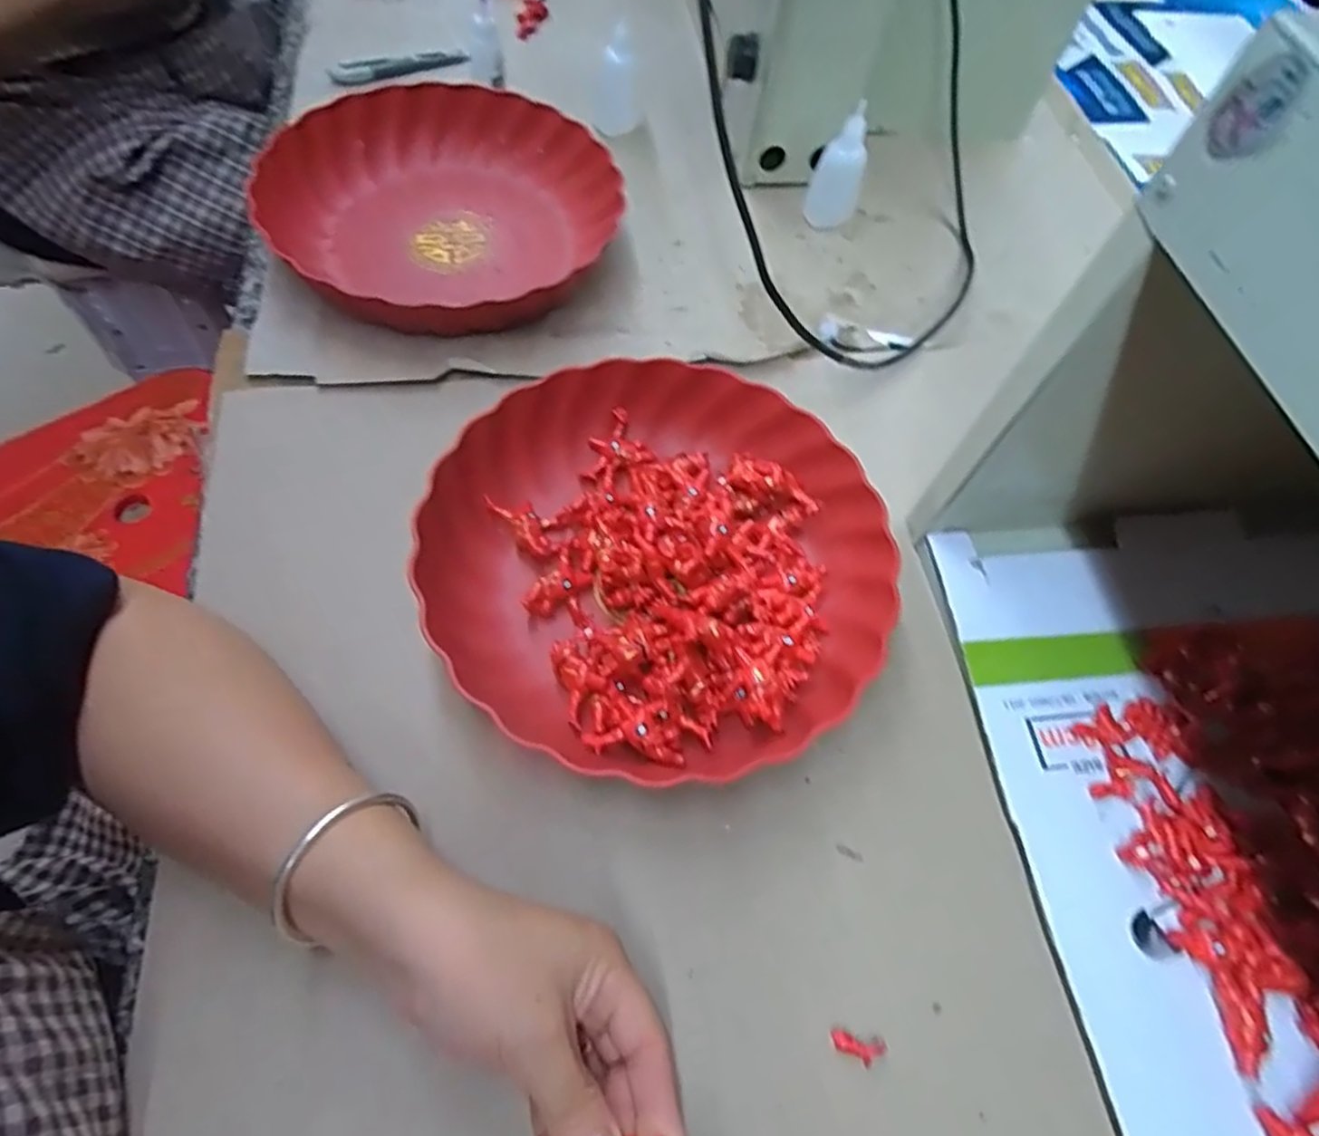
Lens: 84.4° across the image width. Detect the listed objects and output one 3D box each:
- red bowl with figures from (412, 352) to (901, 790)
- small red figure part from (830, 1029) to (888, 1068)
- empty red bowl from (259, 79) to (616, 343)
[{"bbox_3d":[0.003,-0.009,0.395,0.232,0.058,0.232,1,62,-1],"label":"red bowl with figures"},{"bbox_3d":[0.085,0.207,0.313,0.023,0.009,0.011,9,62,3],"label":"small red figure part"},{"bbox_3d":[-0.149,-0.247,0.516,0.217,0.071,0.234,3,61,-5],"label":"empty red bowl"}]

